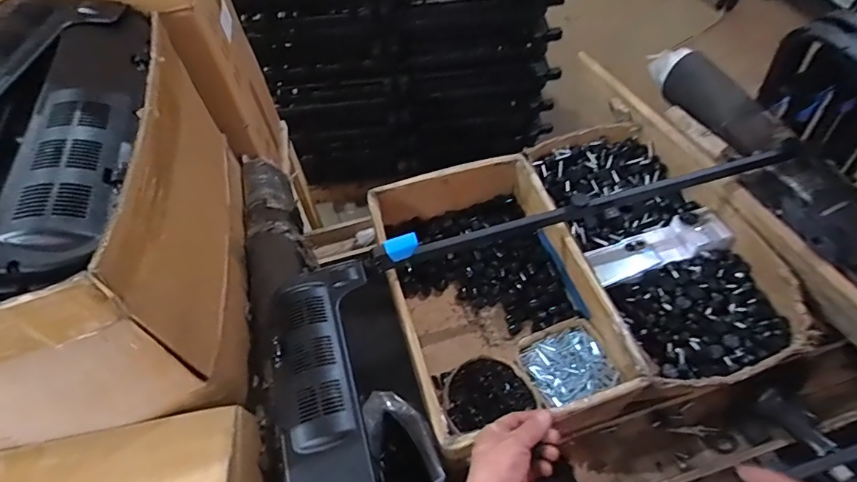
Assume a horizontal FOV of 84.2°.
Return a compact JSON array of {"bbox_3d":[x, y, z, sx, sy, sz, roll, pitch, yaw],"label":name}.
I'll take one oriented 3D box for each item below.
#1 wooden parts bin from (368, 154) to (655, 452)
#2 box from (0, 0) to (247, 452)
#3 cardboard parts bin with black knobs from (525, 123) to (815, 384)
[{"bbox_3d":[0.112,0.101,0.913,0.340,0.177,0.519,-16,55,-7],"label":"wooden parts bin"},{"bbox_3d":[-0.598,-0.043,0.658,0.526,0.398,0.563,-10,55,-3],"label":"box"},{"bbox_3d":[0.447,-0.014,0.948,0.321,0.116,0.592,-11,55,-4],"label":"cardboard parts bin with black knobs"}]

